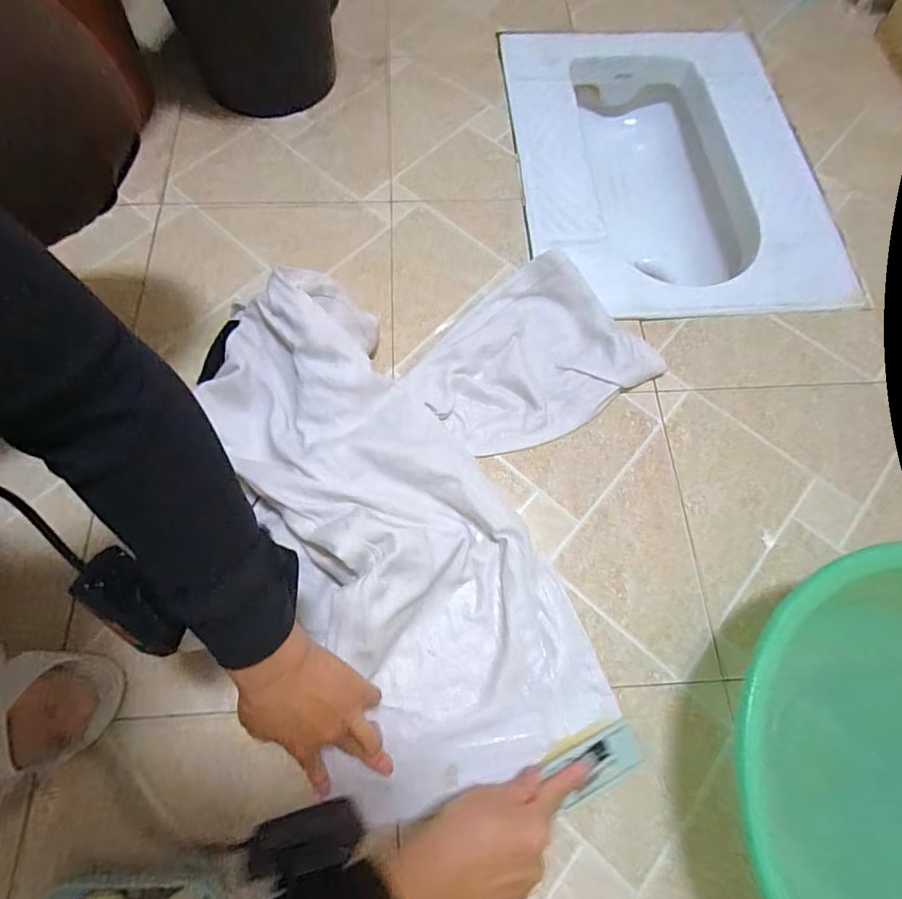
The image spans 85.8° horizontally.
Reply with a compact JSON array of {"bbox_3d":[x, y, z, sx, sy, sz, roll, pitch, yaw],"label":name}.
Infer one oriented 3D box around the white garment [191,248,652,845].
[{"bbox_3d":[0.026,0.017,0.475,0.416,0.071,0.493,-22,71,-10],"label":"white garment"}]

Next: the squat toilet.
[{"bbox_3d":[0.297,-0.391,0.754,0.408,0.178,0.545,-4,69,-3],"label":"squat toilet"}]

